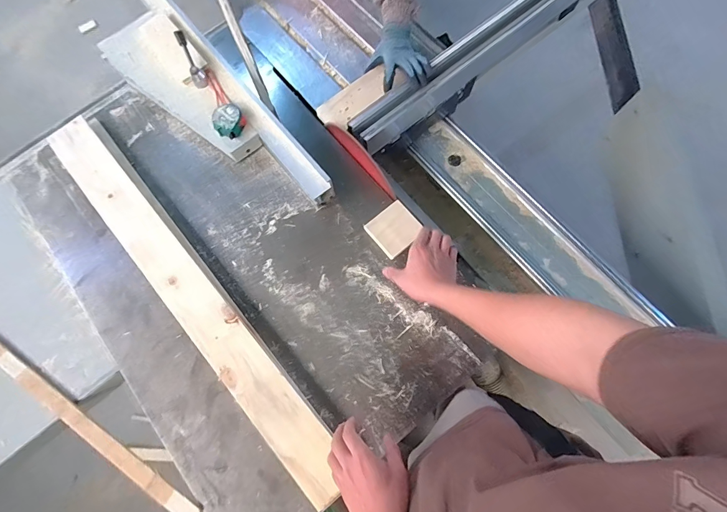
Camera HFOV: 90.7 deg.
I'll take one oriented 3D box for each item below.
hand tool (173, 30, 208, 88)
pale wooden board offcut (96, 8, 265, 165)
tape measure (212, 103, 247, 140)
[{"bbox_3d":[-0.380,-0.431,0.787,0.030,0.034,0.117,-26,96,-7],"label":"hand tool"},{"bbox_3d":[-0.411,-0.380,0.812,0.168,0.057,0.437,-40,82,-4],"label":"pale wooden board offcut"},{"bbox_3d":[-0.287,-0.288,0.765,0.061,0.030,0.064,22,76,9],"label":"tape measure"}]

